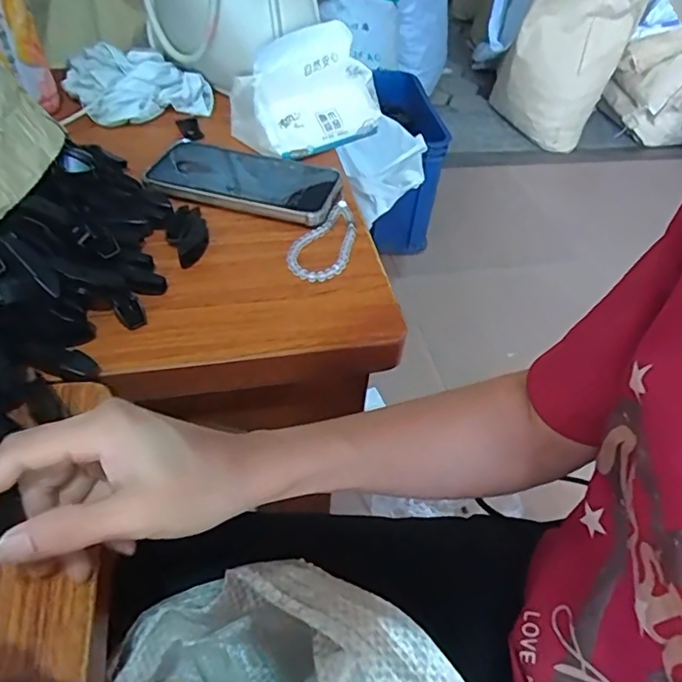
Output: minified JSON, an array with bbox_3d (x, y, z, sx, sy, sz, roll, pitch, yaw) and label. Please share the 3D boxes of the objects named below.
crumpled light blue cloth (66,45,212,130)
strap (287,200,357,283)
[{"bbox_3d":[-0.228,-0.290,0.641,0.145,0.045,0.114,-19,51,-22],"label":"crumpled light blue cloth"},{"bbox_3d":[-0.014,-0.085,0.475,0.048,0.009,0.102,11,46,5],"label":"strap"}]

